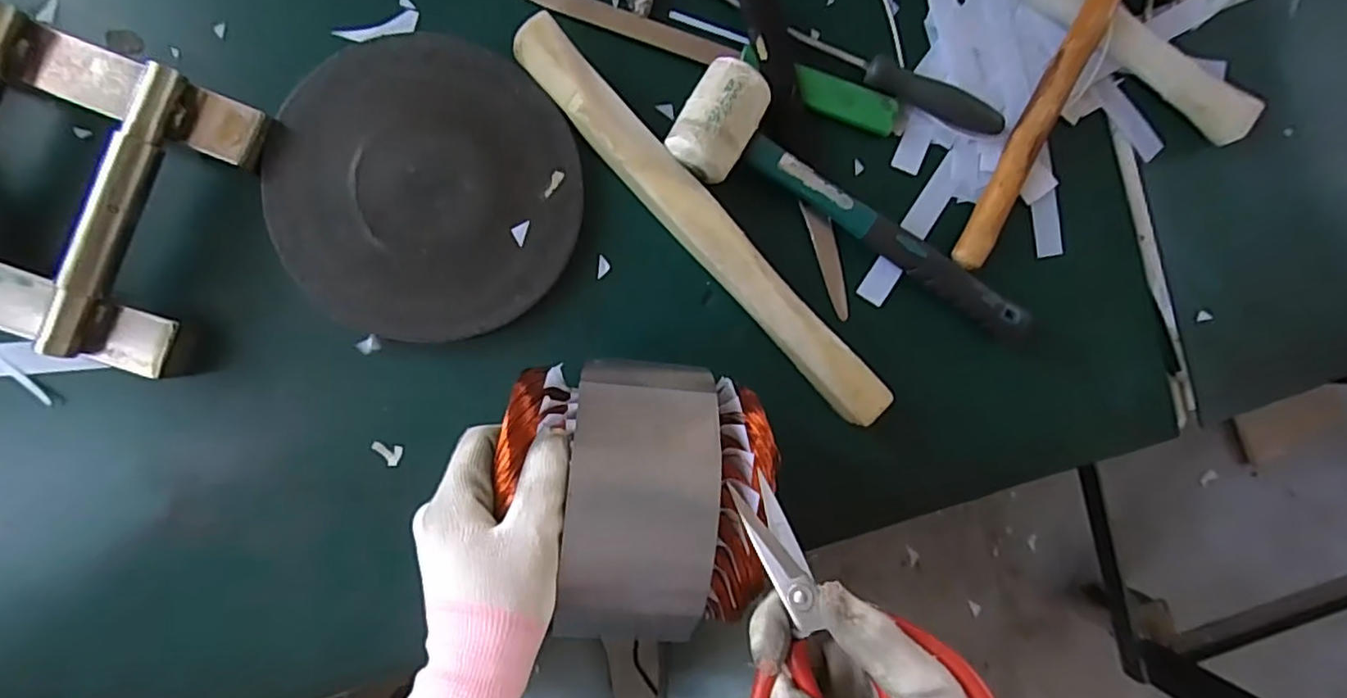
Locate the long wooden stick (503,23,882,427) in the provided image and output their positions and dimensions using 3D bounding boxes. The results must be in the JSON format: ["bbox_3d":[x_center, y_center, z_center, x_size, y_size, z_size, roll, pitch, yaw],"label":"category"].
[{"bbox_3d":[0.021,-0.078,0.419,0.035,0.035,0.330,-44,96,-5],"label":"long wooden stick"}]

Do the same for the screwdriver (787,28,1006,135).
[{"bbox_3d":[0.158,-0.190,0.441,0.159,0.022,0.020,23,88,-7],"label":"screwdriver"}]

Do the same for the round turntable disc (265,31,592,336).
[{"bbox_3d":[-0.160,-0.106,0.413,0.189,0.011,0.195,0,90,-6],"label":"round turntable disc"}]

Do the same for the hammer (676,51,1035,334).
[{"bbox_3d":[0.132,-0.095,0.431,0.277,0.044,0.070,27,87,-7],"label":"hammer"}]

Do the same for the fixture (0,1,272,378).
[{"bbox_3d":[-0.376,-0.098,0.373,0.202,0.041,0.179,21,88,-7],"label":"fixture"}]

